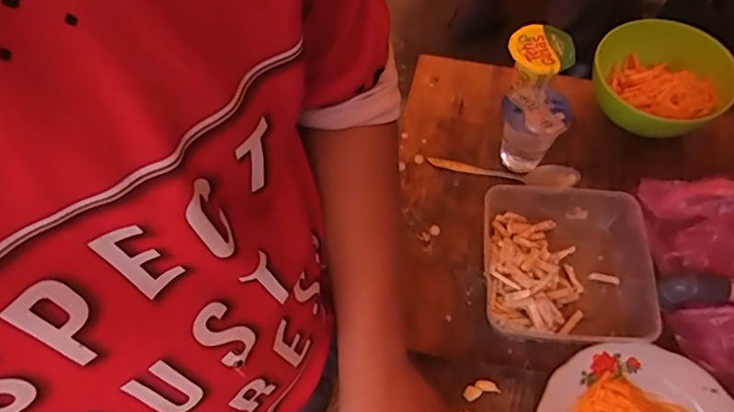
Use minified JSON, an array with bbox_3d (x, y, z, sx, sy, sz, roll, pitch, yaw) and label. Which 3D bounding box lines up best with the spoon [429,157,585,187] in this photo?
[{"bbox_3d":[0.155,-0.042,0.615,0.167,0.023,0.025,9,61,9],"label":"spoon"}]

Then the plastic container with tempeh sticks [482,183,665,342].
[{"bbox_3d":[0.205,0.052,0.541,0.166,0.047,0.167,3,60,5],"label":"plastic container with tempeh sticks"}]

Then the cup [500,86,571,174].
[{"bbox_3d":[0.181,-0.081,0.595,0.067,0.092,0.060,13,61,10],"label":"cup"}]

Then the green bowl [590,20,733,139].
[{"bbox_3d":[0.334,-0.135,0.619,0.145,0.084,0.141,-1,60,2],"label":"green bowl"}]

